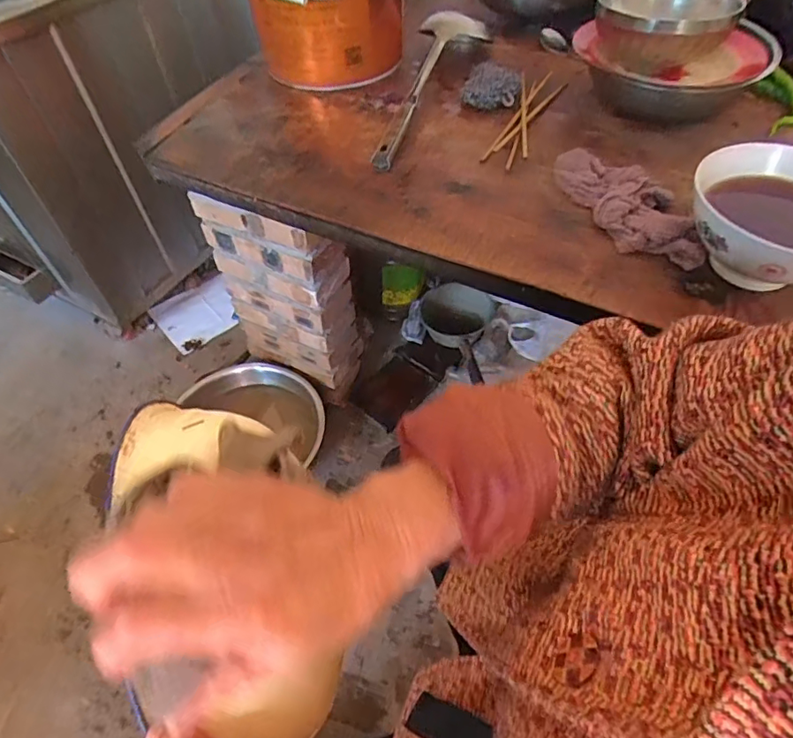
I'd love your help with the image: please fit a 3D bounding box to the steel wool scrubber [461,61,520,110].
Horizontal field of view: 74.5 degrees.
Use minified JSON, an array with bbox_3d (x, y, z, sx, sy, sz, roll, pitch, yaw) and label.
[{"bbox_3d":[0.134,-0.404,0.745,0.075,0.050,0.068,4,53,6],"label":"steel wool scrubber"}]

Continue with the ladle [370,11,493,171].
[{"bbox_3d":[0.058,-0.404,0.730,0.113,0.086,0.331,9,54,9],"label":"ladle"}]

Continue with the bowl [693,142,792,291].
[{"bbox_3d":[0.380,-0.135,0.510,0.167,0.082,0.160,-1,53,1],"label":"bowl"}]

